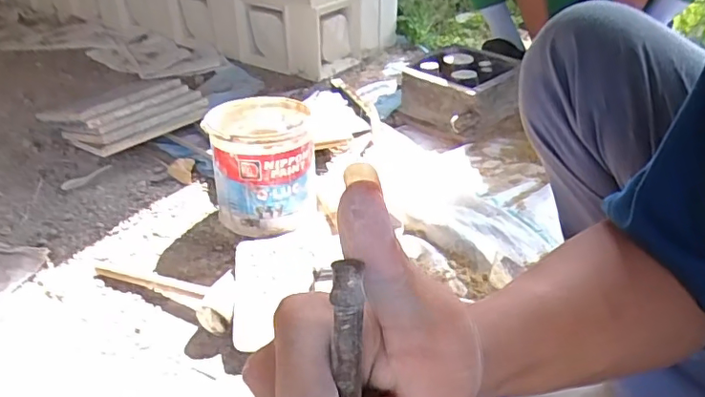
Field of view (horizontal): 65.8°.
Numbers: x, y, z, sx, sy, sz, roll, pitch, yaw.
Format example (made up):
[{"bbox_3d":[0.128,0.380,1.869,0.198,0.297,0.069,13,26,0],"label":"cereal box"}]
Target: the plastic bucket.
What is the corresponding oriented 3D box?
[{"bbox_3d":[-0.157,-0.056,0.970,0.172,0.192,0.177,-1,34,0],"label":"plastic bucket"}]

